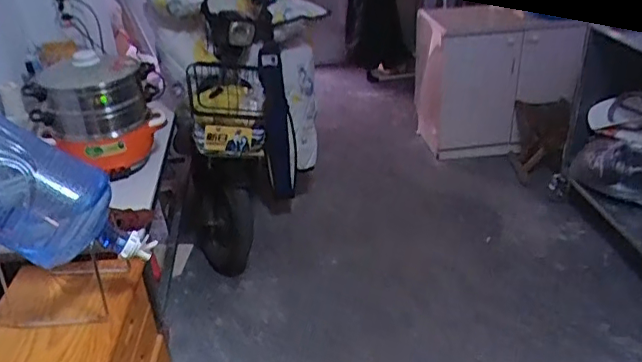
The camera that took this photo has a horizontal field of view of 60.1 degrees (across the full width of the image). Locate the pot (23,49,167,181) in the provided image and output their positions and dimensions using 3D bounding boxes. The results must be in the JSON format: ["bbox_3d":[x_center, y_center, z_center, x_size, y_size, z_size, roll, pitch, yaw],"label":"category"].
[{"bbox_3d":[-0.672,-0.217,1.718,0.287,0.347,0.273,-3,30,2],"label":"pot"}]

